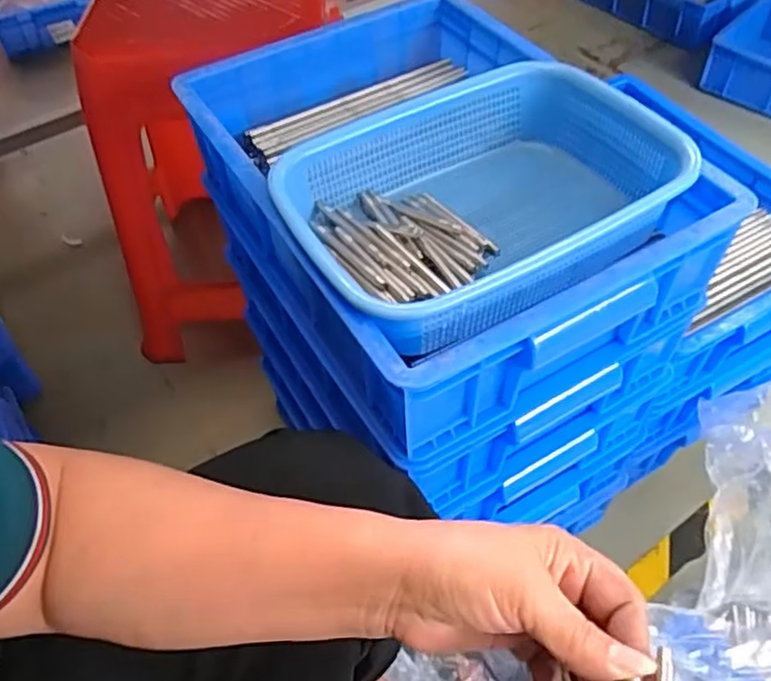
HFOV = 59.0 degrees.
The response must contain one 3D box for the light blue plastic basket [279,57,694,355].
[{"bbox_3d":[0.071,-0.106,0.527,0.286,0.077,0.213,-24,54,-15],"label":"light blue plastic basket"}]

